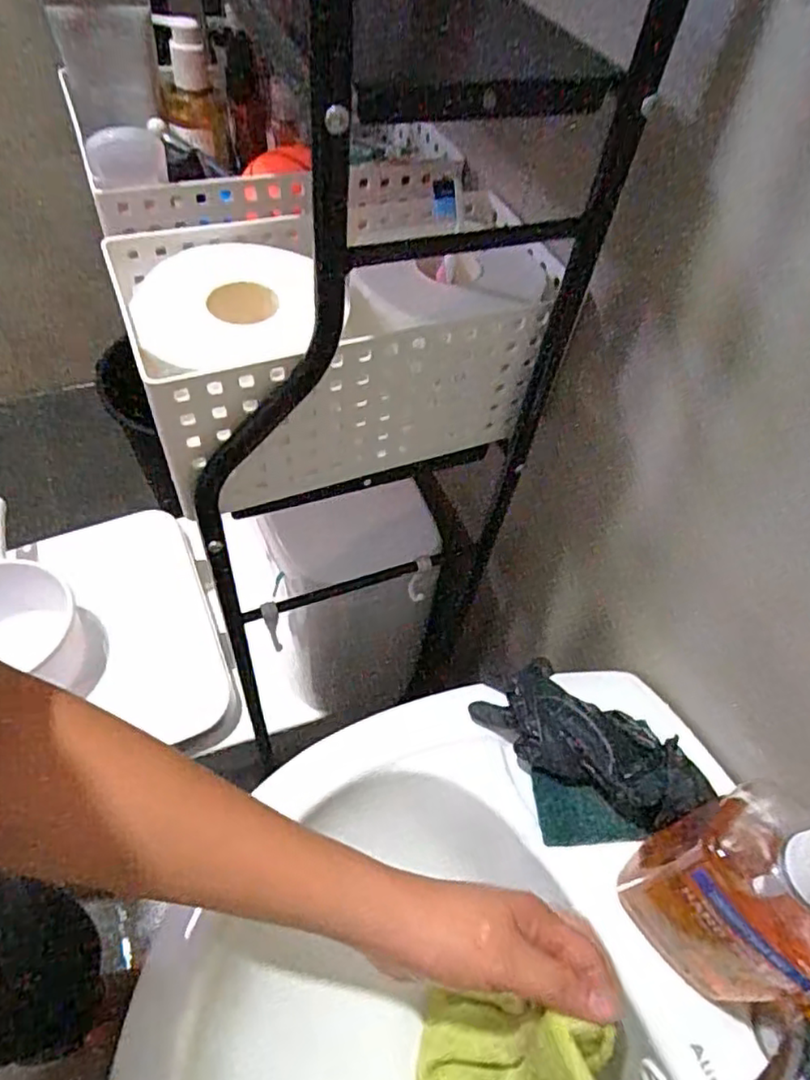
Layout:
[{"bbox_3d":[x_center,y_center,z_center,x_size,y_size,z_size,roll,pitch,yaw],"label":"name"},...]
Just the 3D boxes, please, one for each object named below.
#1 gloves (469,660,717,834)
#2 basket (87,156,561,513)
[{"bbox_3d":[0.116,0.131,0.406,0.138,0.034,0.054,29,57,15],"label":"gloves"},{"bbox_3d":[-0.047,-0.156,0.455,0.275,0.121,0.190,-19,58,-18],"label":"basket"}]

